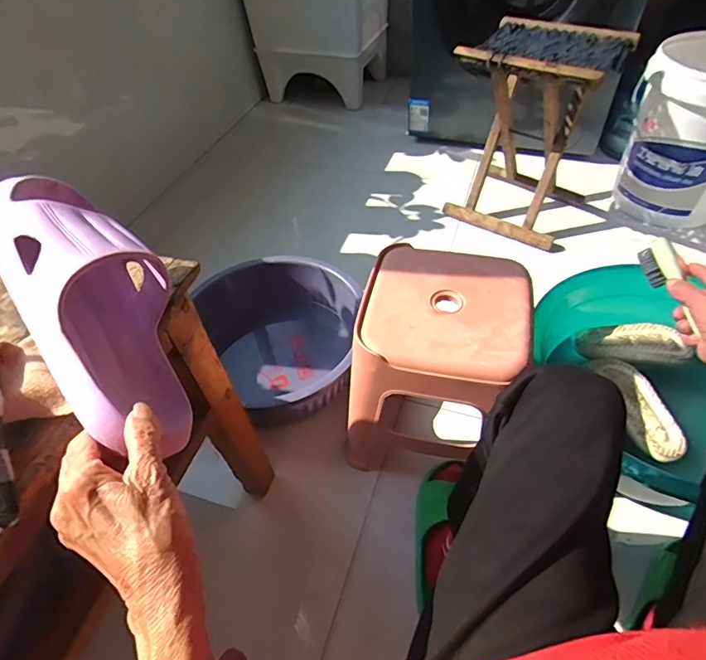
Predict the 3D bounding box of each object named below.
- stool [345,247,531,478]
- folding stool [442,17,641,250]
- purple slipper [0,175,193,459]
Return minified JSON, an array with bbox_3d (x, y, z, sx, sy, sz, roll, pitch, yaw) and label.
[{"bbox_3d":[0.137,0.055,0.769,0.250,0.269,0.255,7,50,12],"label":"stool"},{"bbox_3d":[0.430,-0.480,1.143,0.303,0.406,0.265,26,56,25],"label":"folding stool"},{"bbox_3d":[-0.189,-0.022,0.357,0.083,0.103,0.251,-40,76,17],"label":"purple slipper"}]

